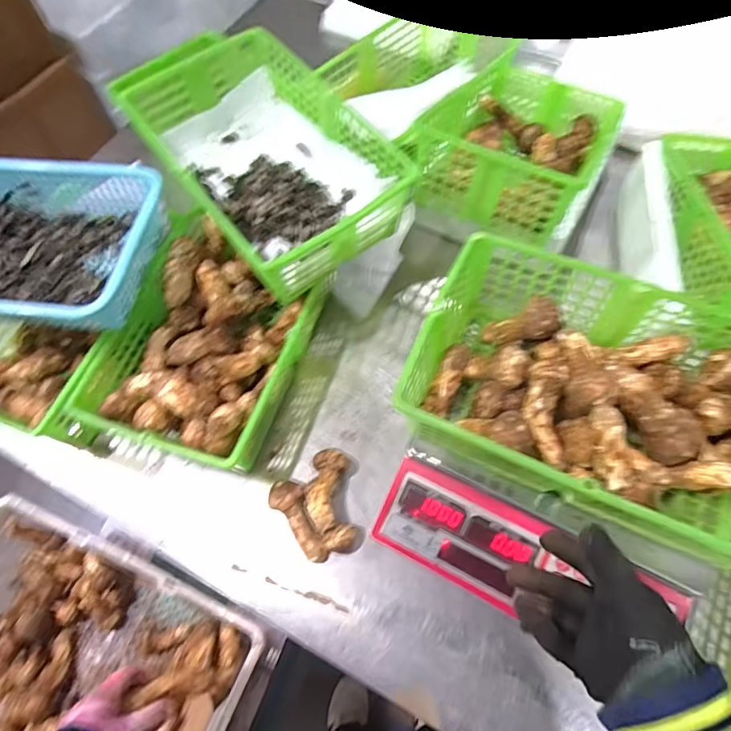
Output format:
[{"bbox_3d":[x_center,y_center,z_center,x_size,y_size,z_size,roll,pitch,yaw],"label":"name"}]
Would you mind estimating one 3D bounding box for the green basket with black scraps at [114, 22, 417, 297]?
[{"bbox_3d":[-0.131,-0.266,0.612,0.219,0.097,0.359,-36,70,-14],"label":"green basket with black scraps"}]

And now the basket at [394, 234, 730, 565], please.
[{"bbox_3d":[0.220,0.028,0.454,0.335,0.109,0.215,23,68,11],"label":"basket"}]

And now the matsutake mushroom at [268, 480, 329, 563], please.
[{"bbox_3d":[-0.074,0.180,0.556,0.038,0.030,0.100,-37,70,-15],"label":"matsutake mushroom"}]

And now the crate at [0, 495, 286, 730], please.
[{"bbox_3d":[-0.411,0.456,0.687,0.477,0.179,0.353,18,67,9],"label":"crate"}]

